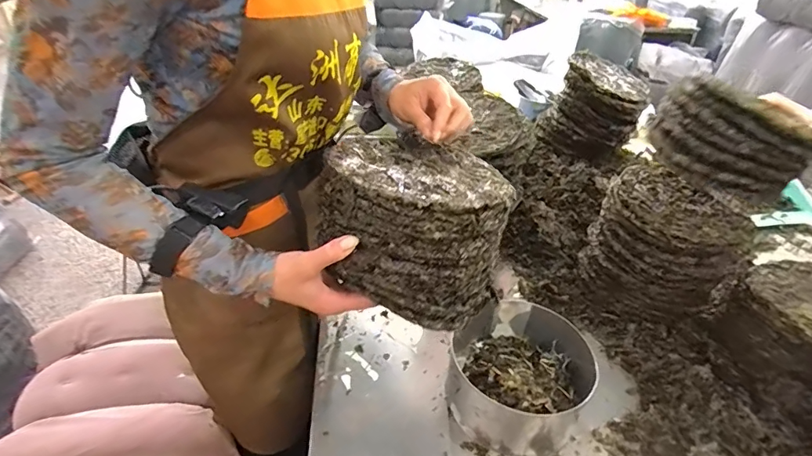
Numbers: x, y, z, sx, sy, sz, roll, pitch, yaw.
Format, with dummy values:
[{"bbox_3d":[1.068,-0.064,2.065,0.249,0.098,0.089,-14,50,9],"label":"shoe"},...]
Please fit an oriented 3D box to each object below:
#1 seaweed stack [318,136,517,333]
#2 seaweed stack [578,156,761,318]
[{"bbox_3d":[0.013,-0.012,0.490,0.175,0.125,0.186,7,34,8],"label":"seaweed stack"},{"bbox_3d":[0.412,0.033,0.745,0.211,0.192,0.166,20,37,26],"label":"seaweed stack"}]

